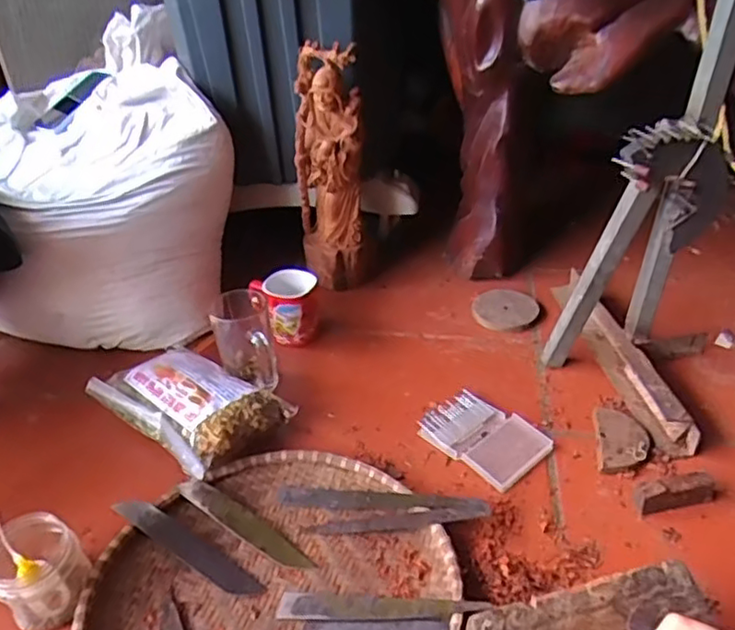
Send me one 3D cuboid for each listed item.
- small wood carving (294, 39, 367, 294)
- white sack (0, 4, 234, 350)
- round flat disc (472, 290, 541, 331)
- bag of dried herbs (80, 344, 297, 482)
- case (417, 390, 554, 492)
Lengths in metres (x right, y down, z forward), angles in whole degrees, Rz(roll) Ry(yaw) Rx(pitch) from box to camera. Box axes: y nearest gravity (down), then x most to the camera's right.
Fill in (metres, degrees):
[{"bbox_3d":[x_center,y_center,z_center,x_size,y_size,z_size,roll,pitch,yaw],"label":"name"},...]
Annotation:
[{"bbox_3d":[-0.058,-0.214,1.005,0.107,0.366,0.096,-8,33,-4],"label":"small wood carving"},{"bbox_3d":[-0.422,-0.225,1.040,0.388,0.346,0.487,-12,34,-14],"label":"white sack"},{"bbox_3d":[0.213,-0.009,0.983,0.098,0.017,0.101,-4,33,2],"label":"round flat disc"},{"bbox_3d":[-0.227,0.114,0.789,0.231,0.074,0.144,19,40,32],"label":"bag of dried herbs"},{"bbox_3d":[0.140,0.141,0.764,0.104,0.016,0.134,-30,40,-33],"label":"case"}]

